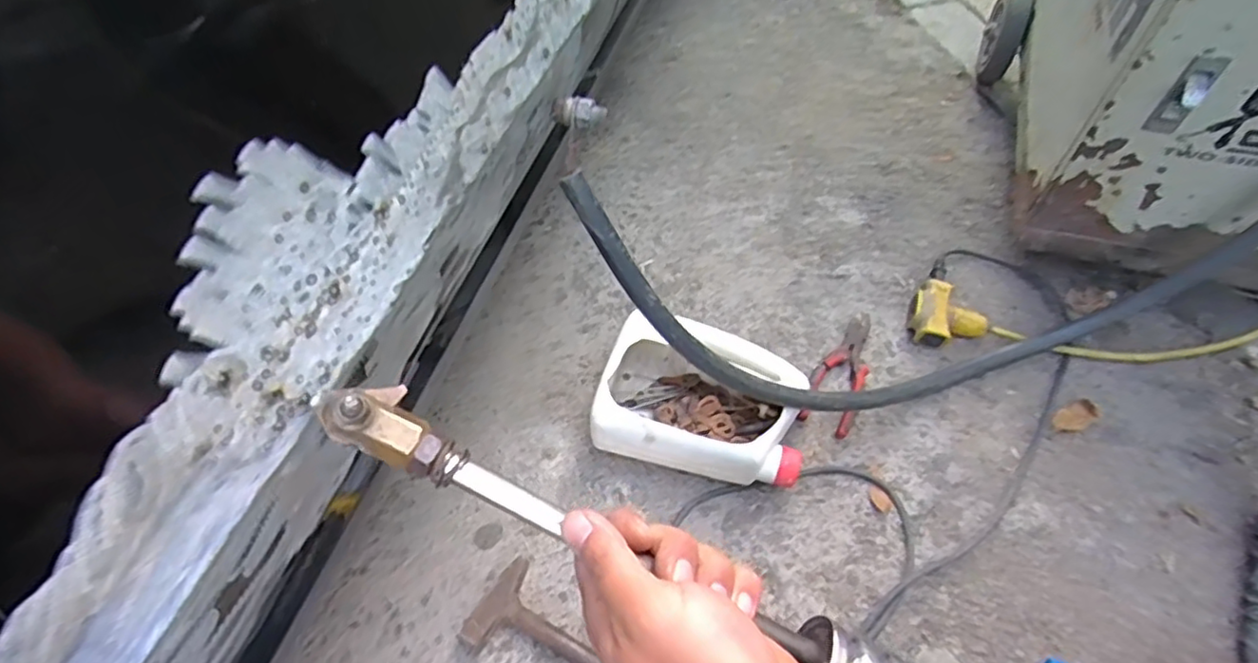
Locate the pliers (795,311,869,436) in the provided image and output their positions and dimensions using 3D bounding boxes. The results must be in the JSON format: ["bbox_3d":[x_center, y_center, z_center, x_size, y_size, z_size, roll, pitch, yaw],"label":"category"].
[{"bbox_3d":[0.261,0.047,0.786,0.058,0.015,0.173,20,60,15],"label":"pliers"}]

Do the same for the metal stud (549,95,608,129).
[{"bbox_3d":[-0.040,-0.178,0.519,0.045,0.015,0.020,4,58,4],"label":"metal stud"}]

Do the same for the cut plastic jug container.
[{"bbox_3d":[0.086,0.074,0.745,0.222,0.098,0.168,10,58,9],"label":"cut plastic jug container"}]

